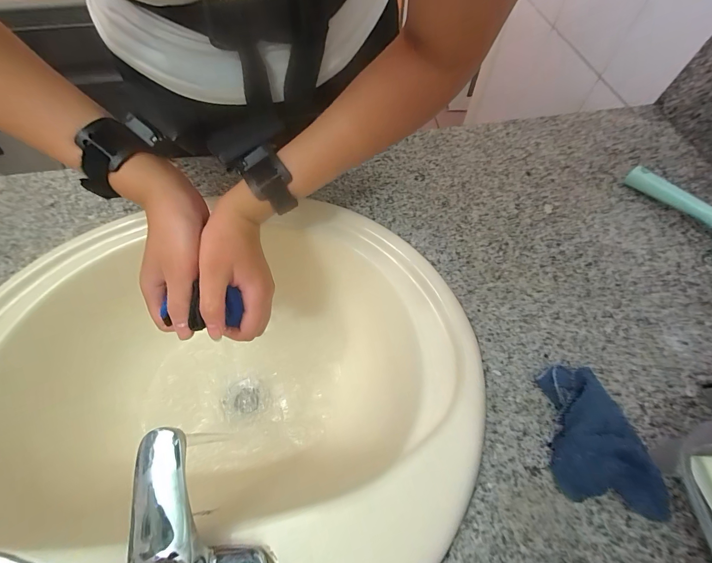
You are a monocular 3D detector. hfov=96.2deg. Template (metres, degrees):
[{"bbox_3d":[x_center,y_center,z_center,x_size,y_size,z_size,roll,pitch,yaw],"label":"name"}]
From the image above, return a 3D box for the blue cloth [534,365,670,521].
[{"bbox_3d":[0.208,0.134,0.281,0.068,0.033,0.112,2,63,1],"label":"blue cloth"}]

